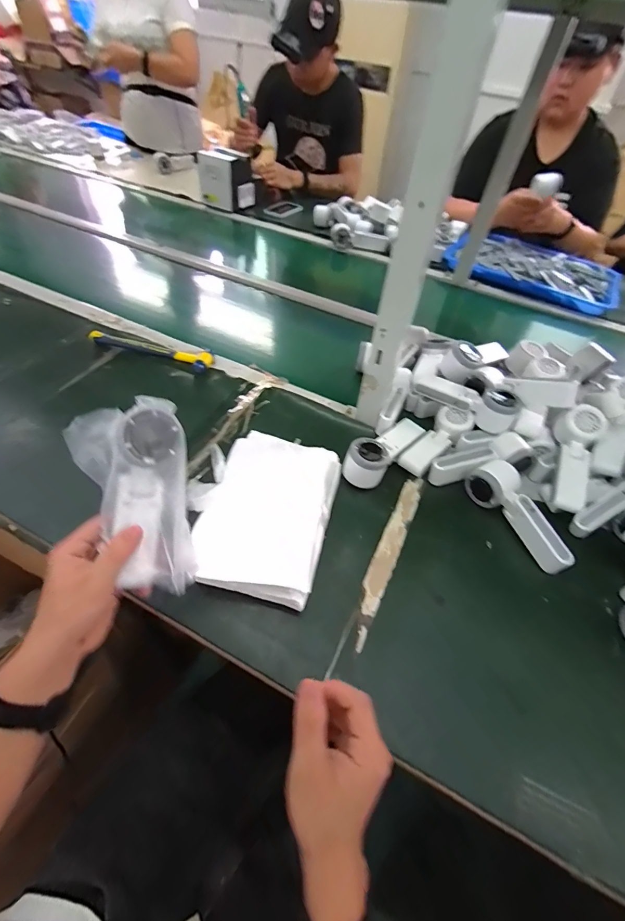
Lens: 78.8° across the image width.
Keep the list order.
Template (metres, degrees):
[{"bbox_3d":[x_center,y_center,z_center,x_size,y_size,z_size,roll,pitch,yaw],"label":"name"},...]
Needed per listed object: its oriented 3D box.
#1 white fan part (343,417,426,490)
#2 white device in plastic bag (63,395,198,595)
[{"bbox_3d":[0.113,-0.021,0.595,0.062,0.057,0.163,36,56,19],"label":"white fan part"},{"bbox_3d":[-0.157,0.032,0.354,0.094,0.035,0.177,-17,90,-16],"label":"white device in plastic bag"}]

